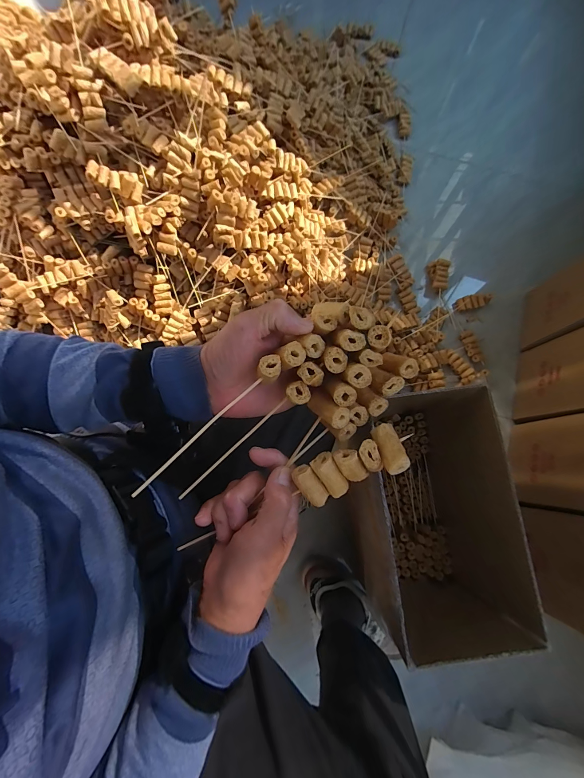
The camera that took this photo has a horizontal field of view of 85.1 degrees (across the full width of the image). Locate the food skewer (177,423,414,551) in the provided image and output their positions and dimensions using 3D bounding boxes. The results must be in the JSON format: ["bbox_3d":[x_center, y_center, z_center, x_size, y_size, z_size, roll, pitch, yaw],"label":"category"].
[{"bbox_3d":[-0.003,0.091,0.269,0.210,0.023,0.037,-30,79,13],"label":"food skewer"}]

